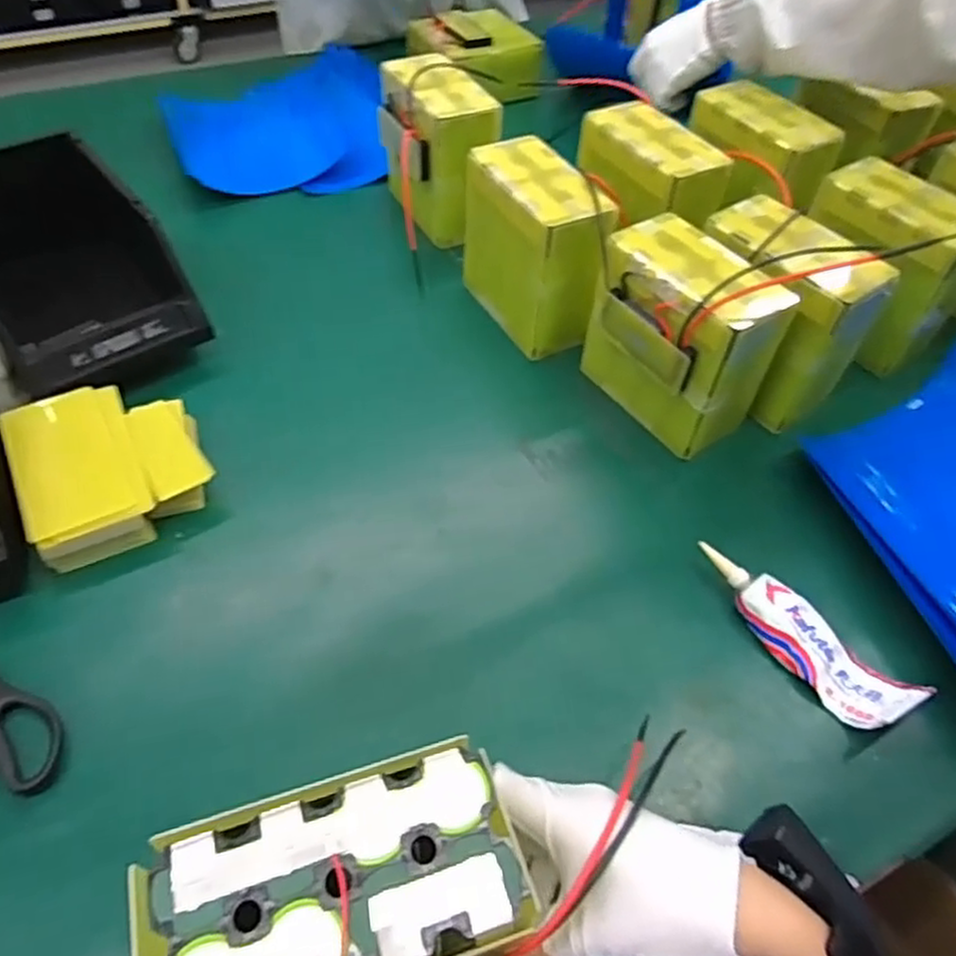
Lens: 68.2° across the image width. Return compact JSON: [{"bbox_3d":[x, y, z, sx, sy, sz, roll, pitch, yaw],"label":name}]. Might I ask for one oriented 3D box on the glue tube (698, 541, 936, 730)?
[{"bbox_3d":[0.222,0.107,0.491,0.046,0.023,0.160,-34,61,-25],"label":"glue tube"}]

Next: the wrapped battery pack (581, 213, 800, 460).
[{"bbox_3d":[0.167,-0.115,0.592,0.088,0.141,0.140,-26,57,-20],"label":"wrapped battery pack"}]

